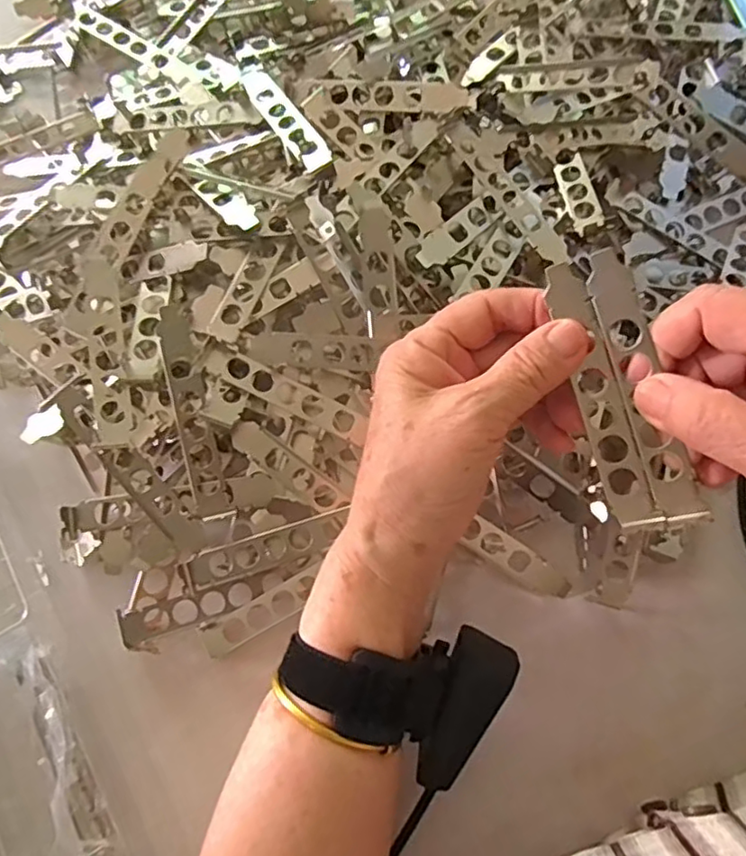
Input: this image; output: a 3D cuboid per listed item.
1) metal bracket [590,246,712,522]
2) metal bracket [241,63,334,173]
[{"bbox_3d":[0.117,-0.017,0.264,0.019,0.005,0.120,-18,94,34],"label":"metal bracket"},{"bbox_3d":[-0.059,-0.203,0.396,0.020,0.007,0.116,-29,64,-7],"label":"metal bracket"}]

